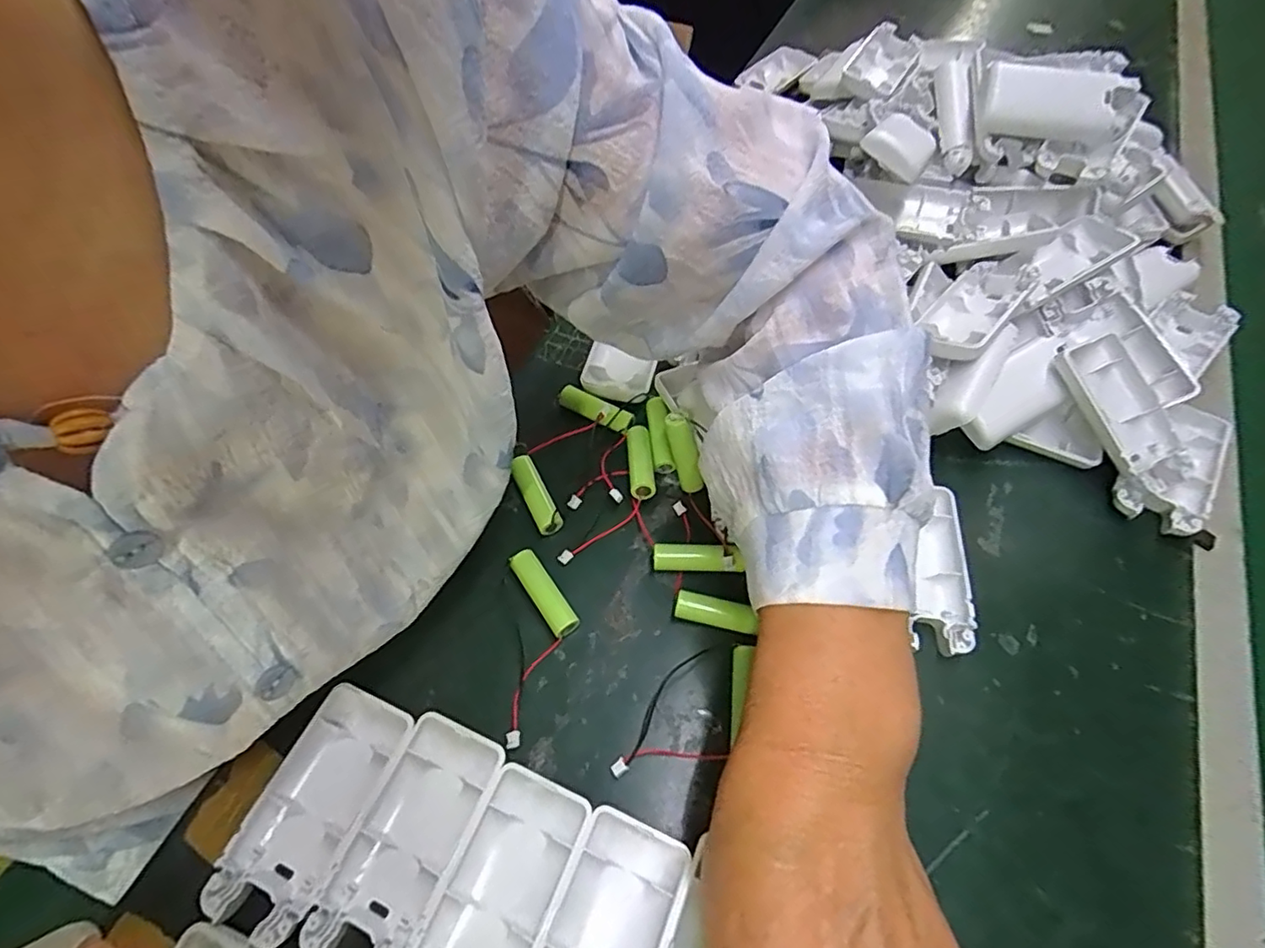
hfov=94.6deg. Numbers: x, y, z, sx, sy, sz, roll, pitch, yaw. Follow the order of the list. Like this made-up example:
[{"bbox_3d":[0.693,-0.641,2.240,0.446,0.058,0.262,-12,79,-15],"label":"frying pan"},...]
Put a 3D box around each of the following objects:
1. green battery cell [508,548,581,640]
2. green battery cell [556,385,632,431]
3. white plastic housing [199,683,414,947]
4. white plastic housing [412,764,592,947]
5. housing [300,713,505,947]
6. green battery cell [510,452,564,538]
[{"bbox_3d":[-0.047,0.064,0.312,0.015,0.012,0.051,-31,64,-17],"label":"green battery cell"},{"bbox_3d":[-0.025,-0.041,0.369,0.050,0.012,0.014,27,63,15],"label":"green battery cell"},{"bbox_3d":[-0.141,0.145,0.258,0.045,0.014,0.093,20,61,11],"label":"white plastic housing"},{"bbox_3d":[-0.055,0.175,0.239,0.044,0.013,0.092,21,62,12],"label":"white plastic housing"},{"bbox_3d":[-0.096,0.157,0.250,0.043,0.013,0.093,20,61,11],"label":"housing"},{"bbox_3d":[-0.057,0.013,0.342,0.015,0.015,0.049,-26,63,-14],"label":"green battery cell"}]

